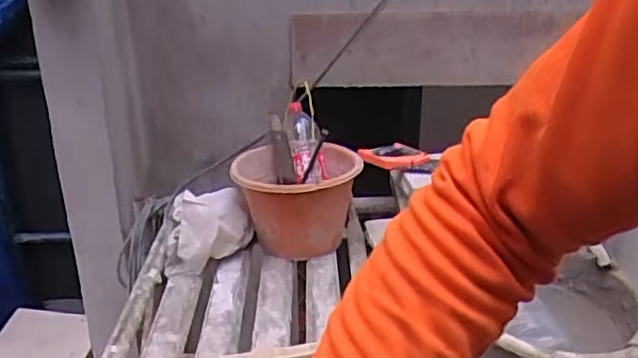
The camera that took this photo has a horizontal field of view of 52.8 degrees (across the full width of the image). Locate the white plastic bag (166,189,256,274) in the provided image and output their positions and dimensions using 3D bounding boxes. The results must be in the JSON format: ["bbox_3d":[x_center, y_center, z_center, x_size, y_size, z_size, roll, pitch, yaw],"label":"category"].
[{"bbox_3d":[-0.239,0.100,1.386,0.183,0.143,0.193,-5,24,-11],"label":"white plastic bag"}]

